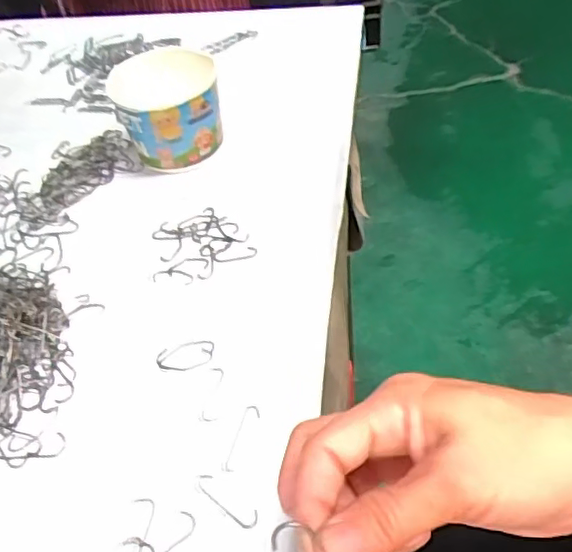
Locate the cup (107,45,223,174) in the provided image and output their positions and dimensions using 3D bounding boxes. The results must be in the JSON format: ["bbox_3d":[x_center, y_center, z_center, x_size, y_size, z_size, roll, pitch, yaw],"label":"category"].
[{"bbox_3d":[-0.101,-0.145,0.535,0.084,0.082,0.077,-3,48,4],"label":"cup"}]

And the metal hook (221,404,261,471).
[{"bbox_3d":[-0.027,0.096,0.363,0.010,0.004,0.044,11,51,16],"label":"metal hook"}]

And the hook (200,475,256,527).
[{"bbox_3d":[-0.034,0.125,0.339,0.043,0.004,0.012,28,57,28],"label":"hook"}]

